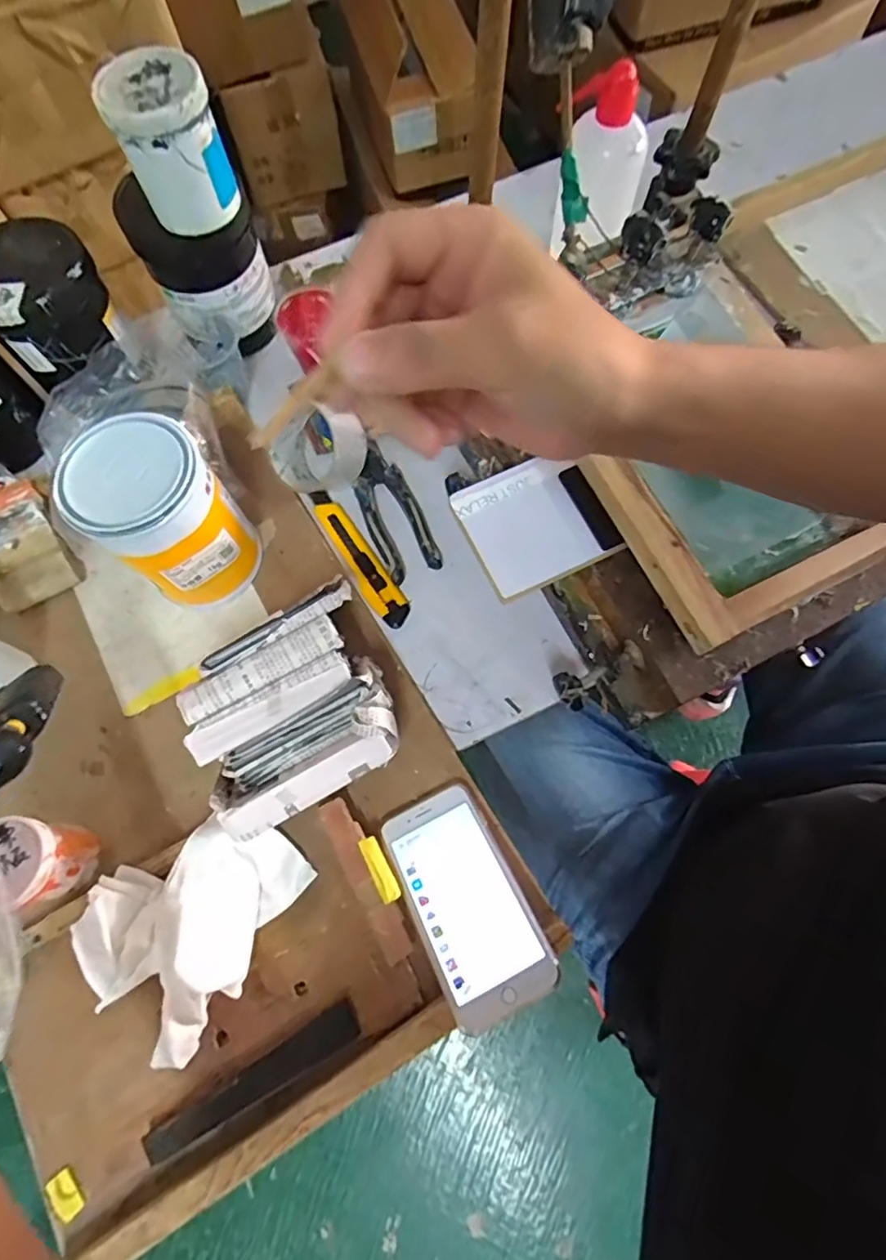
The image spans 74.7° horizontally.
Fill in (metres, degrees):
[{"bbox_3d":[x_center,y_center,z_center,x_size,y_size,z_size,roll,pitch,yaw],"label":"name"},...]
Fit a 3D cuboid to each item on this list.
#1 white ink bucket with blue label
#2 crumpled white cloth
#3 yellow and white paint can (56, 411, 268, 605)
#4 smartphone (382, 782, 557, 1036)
[{"bbox_3d":[-0.219,-0.394,0.475,0.078,0.093,0.076,-1,71,2],"label":"white ink bucket with blue label"},{"bbox_3d":[-0.191,0.208,0.428,0.124,0.043,0.152,31,75,12],"label":"crumpled white cloth"},{"bbox_3d":[-0.224,-0.091,0.481,0.100,0.171,0.093,-1,71,2],"label":"yellow and white paint can"},{"bbox_3d":[0.016,0.199,0.434,0.079,0.005,0.157,-26,58,-8],"label":"smartphone"}]

